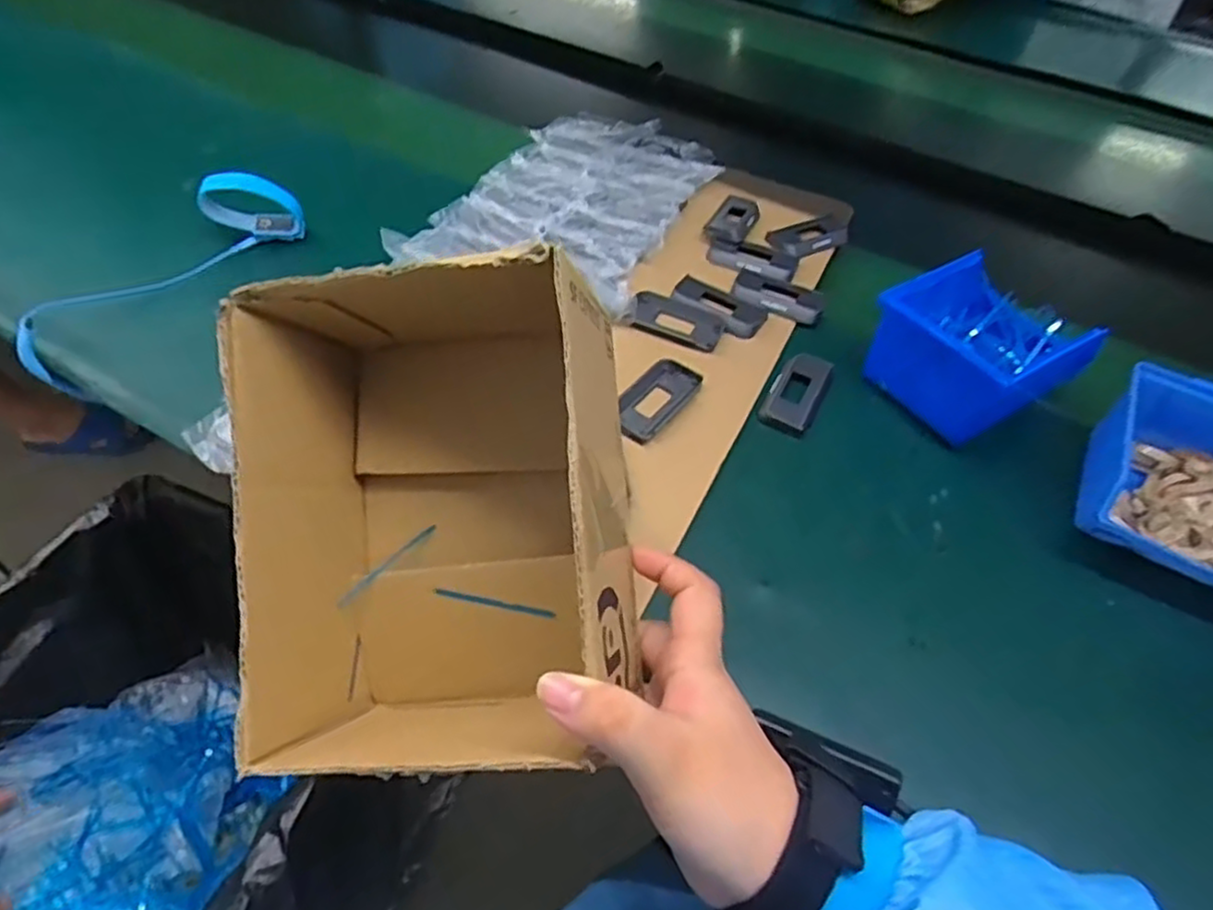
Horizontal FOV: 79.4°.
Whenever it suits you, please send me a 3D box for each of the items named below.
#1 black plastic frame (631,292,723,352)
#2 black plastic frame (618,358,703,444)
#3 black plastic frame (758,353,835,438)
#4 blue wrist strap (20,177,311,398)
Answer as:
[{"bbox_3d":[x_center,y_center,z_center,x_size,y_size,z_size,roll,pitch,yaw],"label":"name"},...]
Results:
[{"bbox_3d":[0.056,-0.108,0.581,0.073,0.009,0.046,23,51,13],"label":"black plastic frame"},{"bbox_3d":[0.034,-0.041,0.524,0.038,0.010,0.085,31,54,19],"label":"black plastic frame"},{"bbox_3d":[0.141,-0.047,0.540,0.036,0.012,0.085,24,52,14],"label":"black plastic frame"},{"bbox_3d":[-0.347,-0.143,0.574,0.056,0.082,0.232,30,53,19],"label":"blue wrist strap"}]

